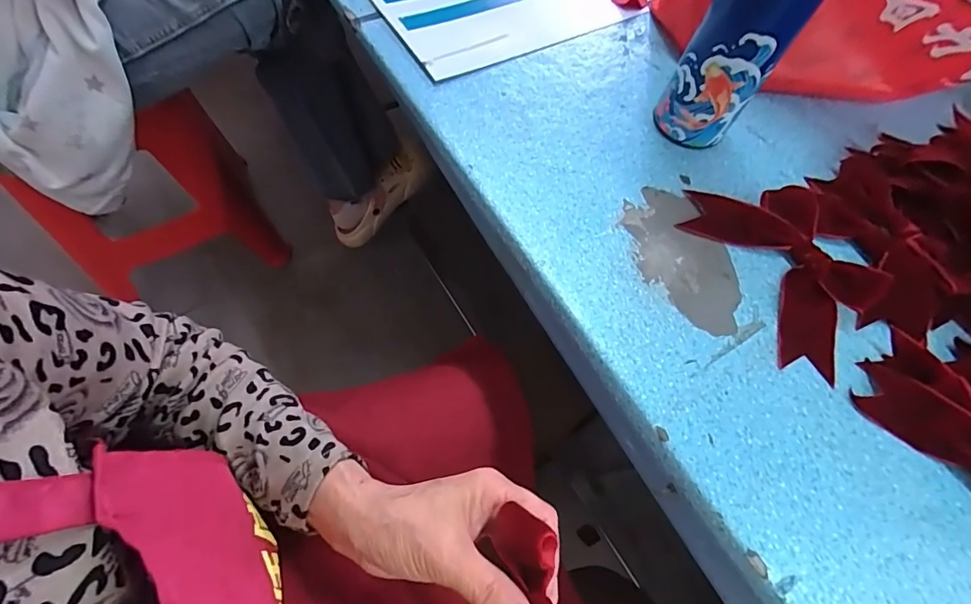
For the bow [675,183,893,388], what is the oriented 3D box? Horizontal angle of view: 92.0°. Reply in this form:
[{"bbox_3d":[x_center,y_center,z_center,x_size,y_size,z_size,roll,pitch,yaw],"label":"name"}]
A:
[{"bbox_3d":[0.229,-0.032,0.349,0.104,0.019,0.154,-23,70,-15],"label":"bow"}]

